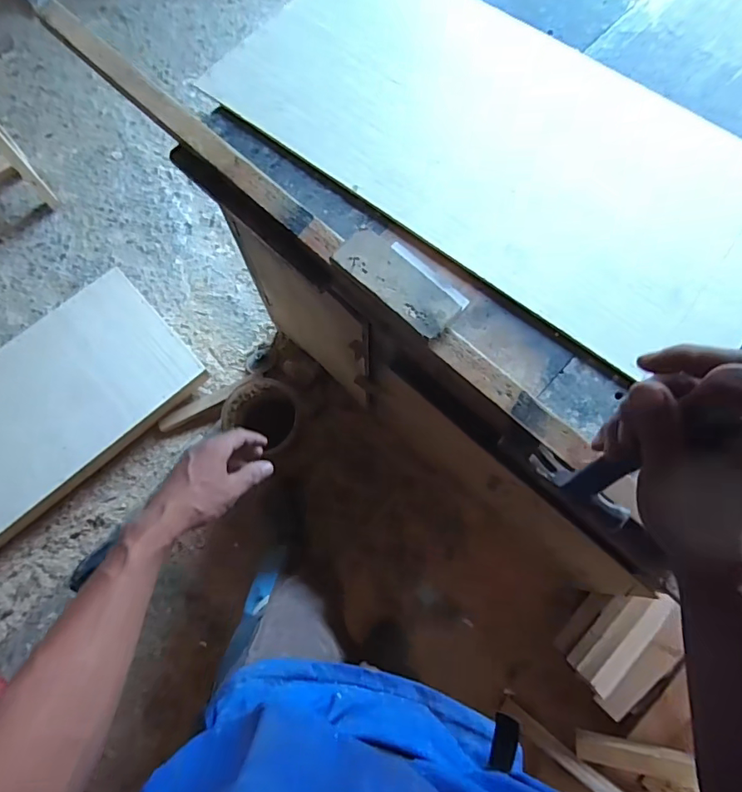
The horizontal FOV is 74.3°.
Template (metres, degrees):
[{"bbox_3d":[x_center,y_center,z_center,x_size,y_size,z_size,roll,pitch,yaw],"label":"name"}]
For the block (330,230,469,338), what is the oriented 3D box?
[{"bbox_3d":[0.043,-0.171,0.711,0.195,0.015,0.091,41,74,12],"label":"block"}]

